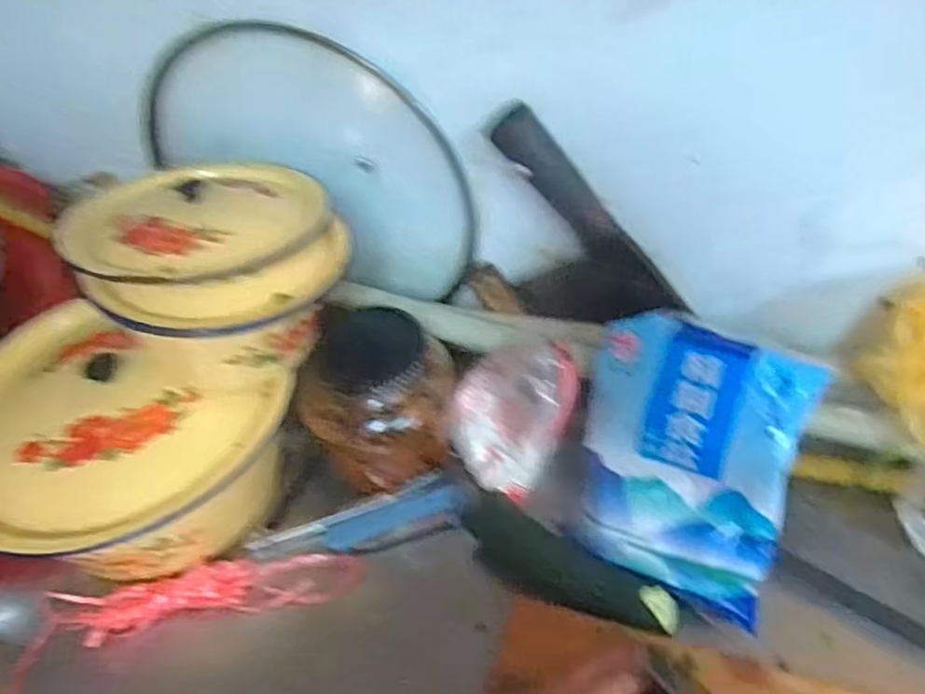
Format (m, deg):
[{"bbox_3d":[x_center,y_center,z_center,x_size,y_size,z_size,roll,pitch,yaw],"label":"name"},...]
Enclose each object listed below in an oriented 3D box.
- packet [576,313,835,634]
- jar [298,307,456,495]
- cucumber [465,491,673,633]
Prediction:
[{"bbox_3d":[0.152,0.078,0.513,0.144,0.182,0.031,16,9,24],"label":"packet"},{"bbox_3d":[-0.067,0.045,0.575,0.102,0.127,0.106,-3,45,3],"label":"jar"},{"bbox_3d":[0.068,0.161,0.536,0.173,0.040,0.046,26,53,28],"label":"cucumber"}]

